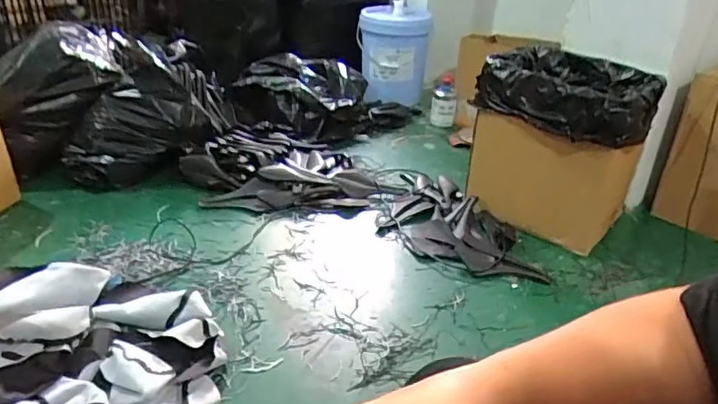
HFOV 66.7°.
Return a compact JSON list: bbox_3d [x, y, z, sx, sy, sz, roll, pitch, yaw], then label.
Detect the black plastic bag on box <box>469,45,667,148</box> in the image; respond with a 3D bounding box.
[{"bbox_3d":[0.575,-0.297,1.453,0.394,0.131,0.385,25,36,34],"label":"black plastic bag on box"}]

